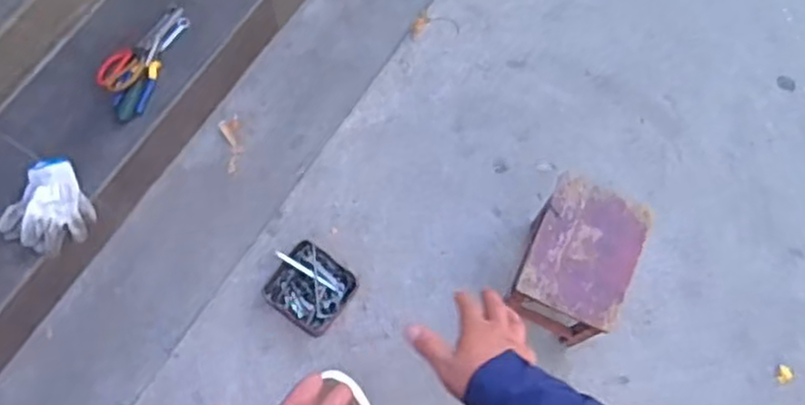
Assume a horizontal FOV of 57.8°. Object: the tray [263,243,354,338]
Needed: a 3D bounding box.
[{"bbox_3d":[-0.194,0.181,1.543,0.151,0.039,0.153,33,73,11],"label":"tray"}]

